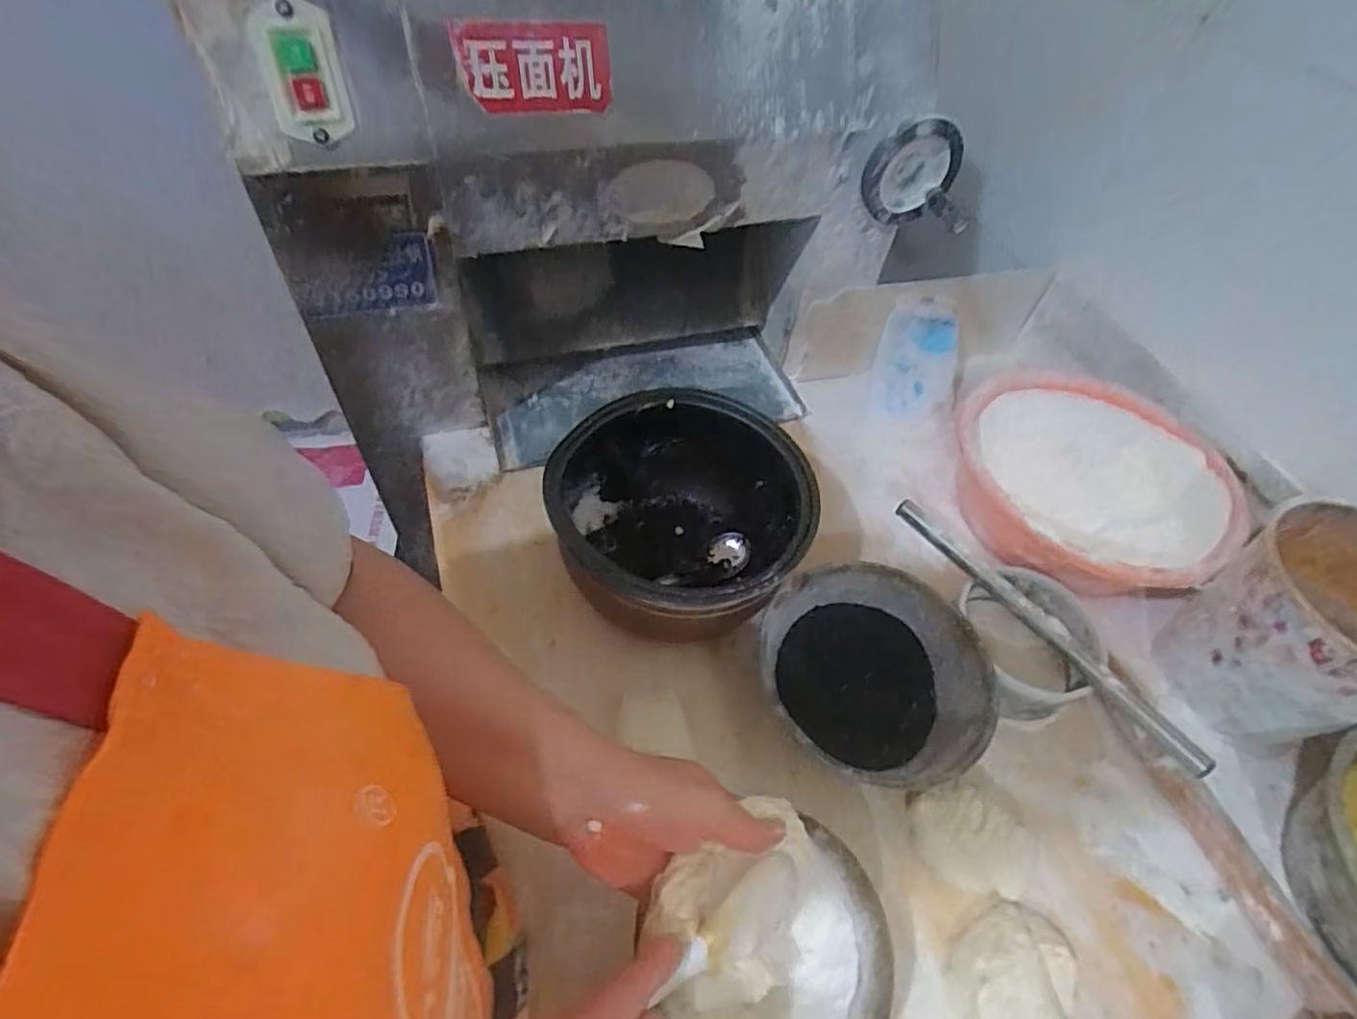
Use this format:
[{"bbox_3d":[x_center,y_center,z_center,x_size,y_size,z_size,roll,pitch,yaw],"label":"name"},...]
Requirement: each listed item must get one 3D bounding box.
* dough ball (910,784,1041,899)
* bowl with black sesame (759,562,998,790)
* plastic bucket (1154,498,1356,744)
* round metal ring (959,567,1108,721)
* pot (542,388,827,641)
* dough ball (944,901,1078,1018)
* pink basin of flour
[{"bbox_3d":[0.230,0.252,0.502,0.094,0.041,0.075,-3,53,-9],"label":"dough ball"},{"bbox_3d":[0.164,0.145,0.570,0.190,0.063,0.184,35,57,20],"label":"bowl with black sesame"},{"bbox_3d":[0.524,0.110,0.557,0.161,0.167,0.165,-18,56,-18],"label":"plastic bucket"},{"bbox_3d":[0.318,0.115,0.591,0.114,0.073,0.125,3,52,-4],"label":"round metal ring"},{"bbox_3d":[-0.001,0.011,0.596,0.217,0.125,0.207,3,52,-4],"label":"pot"},{"bbox_3d":[0.234,0.328,0.452,0.085,0.036,0.104,14,52,5],"label":"dough ball"},{"bbox_3d":[0.407,-0.016,0.687,0.260,0.104,0.250,3,52,-4],"label":"pink basin of flour"}]

